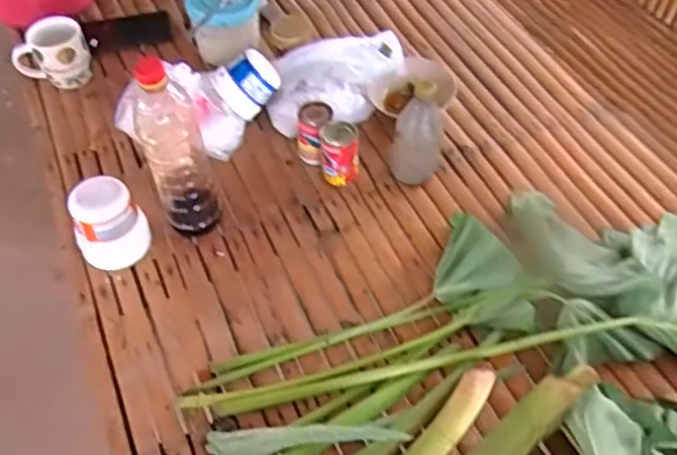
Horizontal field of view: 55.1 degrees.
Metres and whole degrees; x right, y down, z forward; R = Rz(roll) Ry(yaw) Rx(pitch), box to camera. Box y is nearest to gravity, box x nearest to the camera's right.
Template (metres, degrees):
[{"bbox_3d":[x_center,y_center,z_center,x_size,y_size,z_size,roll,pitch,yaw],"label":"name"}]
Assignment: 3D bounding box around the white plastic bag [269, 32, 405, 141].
[{"bbox_3d":[-0.020,-0.238,1.040,0.165,0.090,0.203,31,58,24],"label":"white plastic bag"}]

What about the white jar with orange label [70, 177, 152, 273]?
[{"bbox_3d":[-0.306,-0.004,0.874,0.091,0.108,0.076,-18,53,-12],"label":"white jar with orange label"}]

